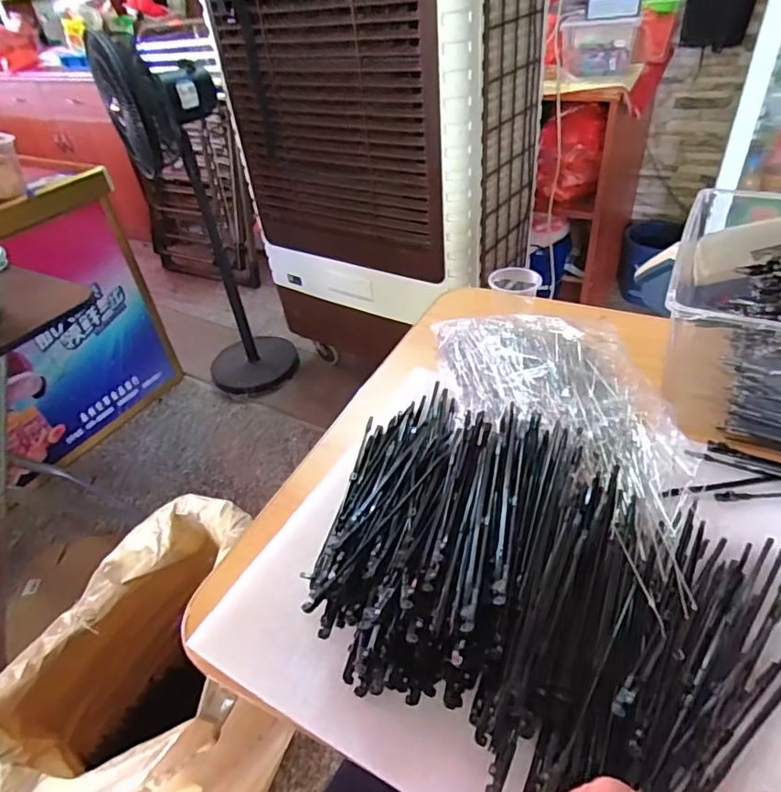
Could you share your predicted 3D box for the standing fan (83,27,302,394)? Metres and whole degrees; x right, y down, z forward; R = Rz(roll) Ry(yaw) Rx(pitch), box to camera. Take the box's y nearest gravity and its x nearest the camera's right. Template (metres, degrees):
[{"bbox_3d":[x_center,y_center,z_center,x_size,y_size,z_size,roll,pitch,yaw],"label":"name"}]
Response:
[{"bbox_3d":[-0.500,-0.446,1.505,0.282,0.968,0.265,-16,41,-11],"label":"standing fan"}]

